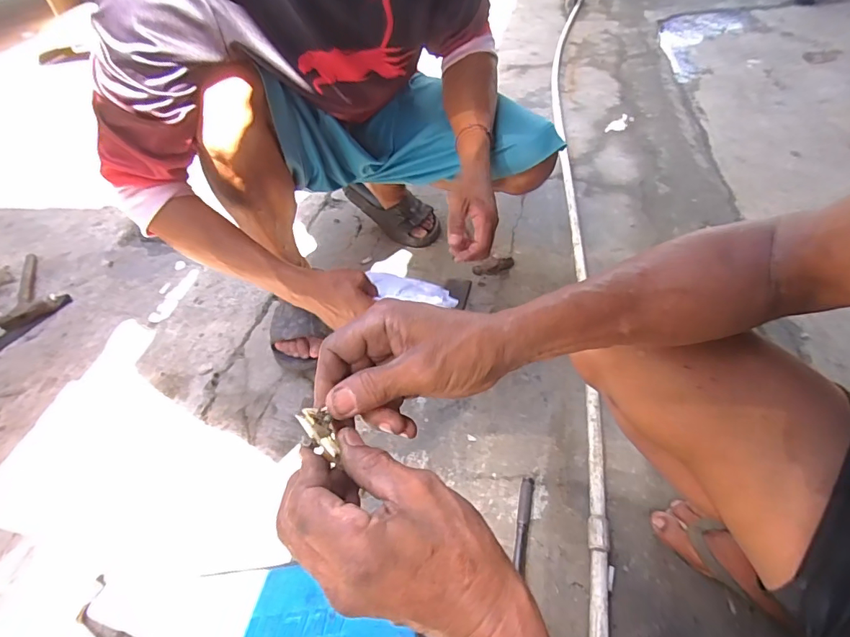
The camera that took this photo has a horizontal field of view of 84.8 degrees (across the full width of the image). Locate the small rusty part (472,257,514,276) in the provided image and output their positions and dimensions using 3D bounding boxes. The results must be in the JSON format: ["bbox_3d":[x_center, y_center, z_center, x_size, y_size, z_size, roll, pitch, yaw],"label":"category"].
[{"bbox_3d":[0.149,-0.111,1.004,0.093,0.026,0.028,-21,48,-11],"label":"small rusty part"}]

